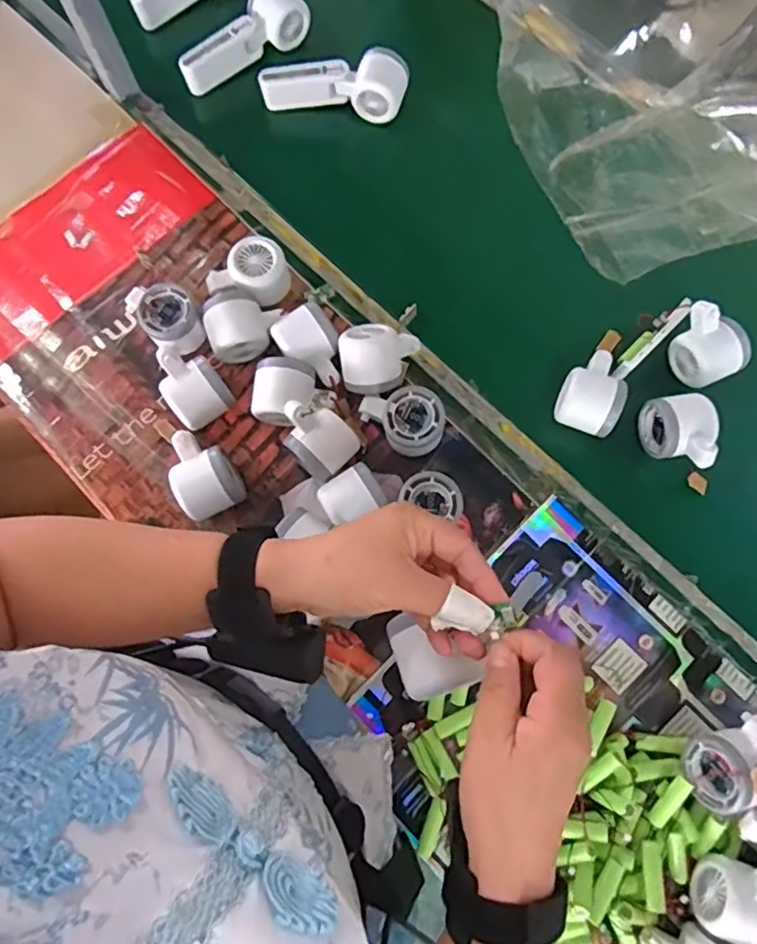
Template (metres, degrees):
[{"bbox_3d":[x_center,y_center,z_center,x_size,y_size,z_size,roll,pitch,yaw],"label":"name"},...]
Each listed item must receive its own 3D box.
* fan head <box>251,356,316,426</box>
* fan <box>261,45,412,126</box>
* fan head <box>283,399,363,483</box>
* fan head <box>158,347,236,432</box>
[{"bbox_3d":[-0.093,-0.078,0.613,0.057,0.053,0.062,9,76,3],"label":"fan head"},{"bbox_3d":[-0.051,-0.461,0.721,0.170,0.071,0.050,9,45,2],"label":"fan"},{"bbox_3d":[-0.063,-0.036,0.590,0.055,0.046,0.078,-47,113,-13],"label":"fan head"},{"bbox_3d":[-0.183,-0.083,0.601,0.056,0.062,0.068,-38,78,-8],"label":"fan head"}]

